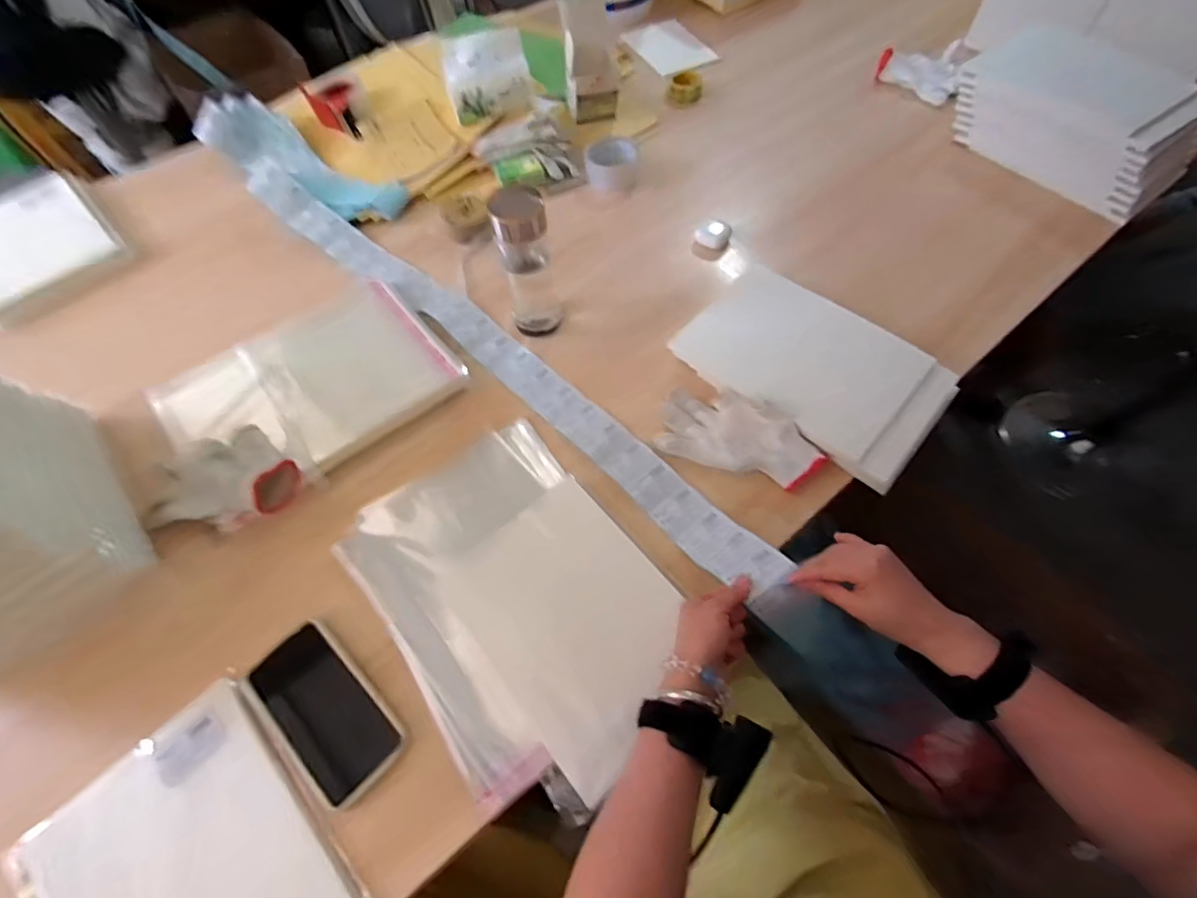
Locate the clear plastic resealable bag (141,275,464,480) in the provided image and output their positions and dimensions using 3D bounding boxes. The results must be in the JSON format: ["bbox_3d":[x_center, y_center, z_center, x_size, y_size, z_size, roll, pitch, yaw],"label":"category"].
[{"bbox_3d":[-0.360,-0.081,0.672,0.316,0.029,0.237,-38,66,-17],"label":"clear plastic resealable bag"}]

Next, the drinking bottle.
[{"bbox_3d":[-0.087,-0.226,0.656,0.065,0.187,0.052,-19,62,-8],"label":"drinking bottle"}]

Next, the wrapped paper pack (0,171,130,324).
[{"bbox_3d":[-0.907,-0.329,0.844,0.218,0.029,0.320,-40,67,-18],"label":"wrapped paper pack"}]

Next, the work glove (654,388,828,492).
[{"bbox_3d":[0.164,-0.020,0.613,0.187,0.045,0.090,18,63,12],"label":"work glove"}]

